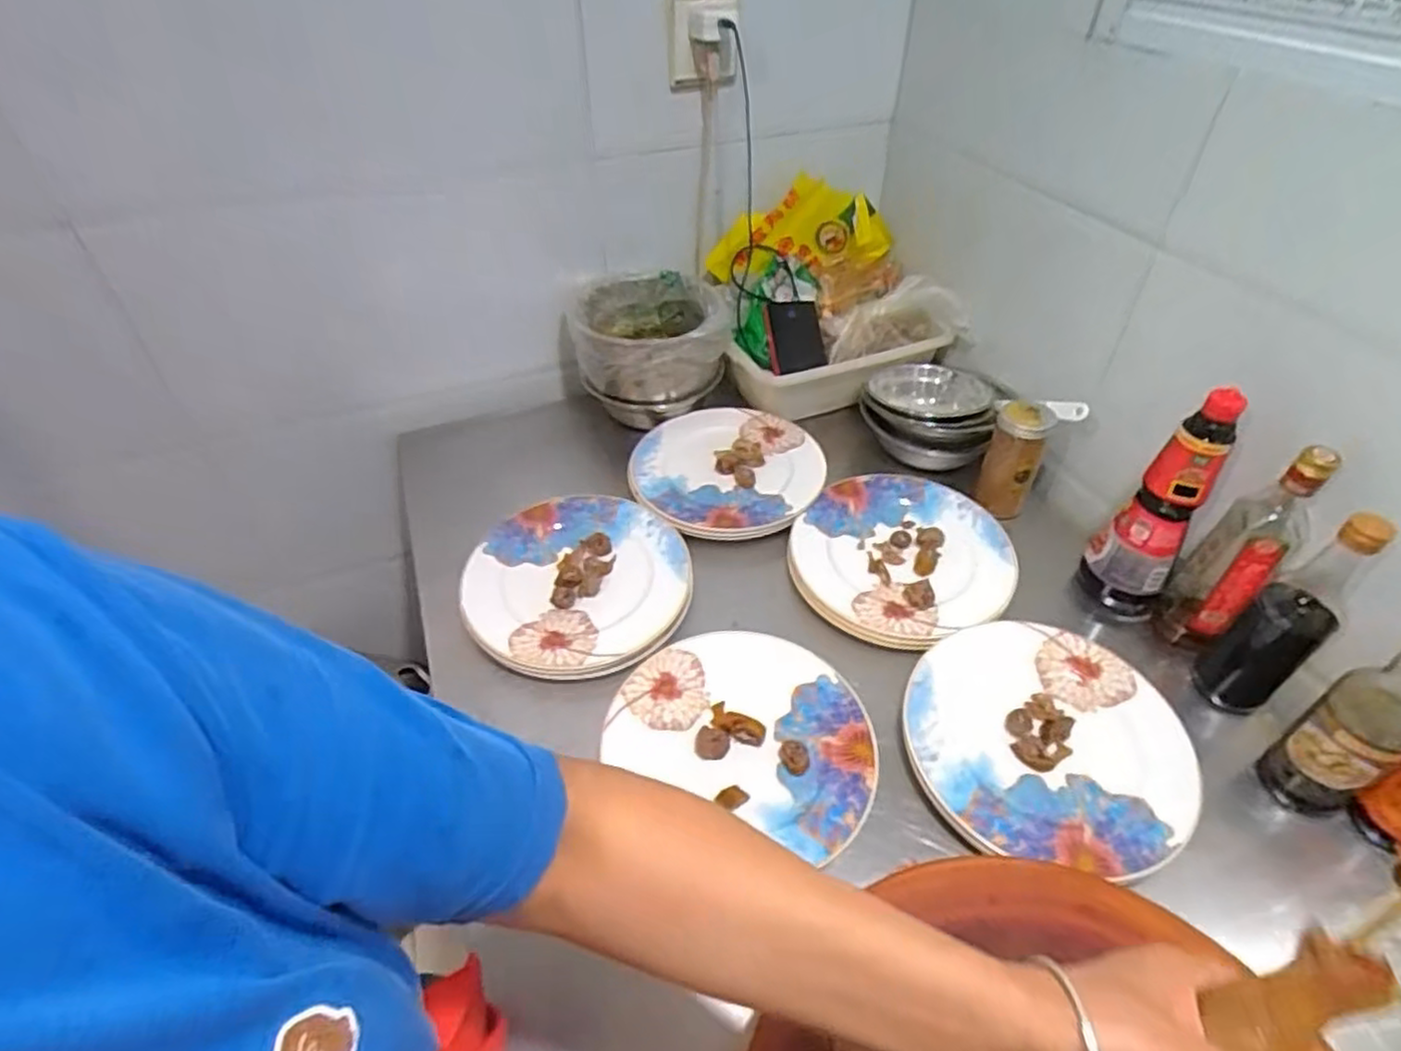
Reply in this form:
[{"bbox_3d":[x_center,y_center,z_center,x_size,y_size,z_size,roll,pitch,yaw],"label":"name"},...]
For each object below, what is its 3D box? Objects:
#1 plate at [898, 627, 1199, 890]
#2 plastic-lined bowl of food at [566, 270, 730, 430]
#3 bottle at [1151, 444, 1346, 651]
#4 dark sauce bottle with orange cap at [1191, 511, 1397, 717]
[{"bbox_3d":[0.326,0.196,0.683,0.244,0.018,0.247,0,44,0],"label":"plate"},{"bbox_3d":[-0.071,-0.260,1.067,0.212,0.142,0.205,0,44,0],"label":"plastic-lined bowl of food"},{"bbox_3d":[0.529,0.029,0.709,0.048,0.245,0.070,-33,52,-30],"label":"bottle"},{"bbox_3d":[0.549,0.082,0.672,0.058,0.246,0.064,-33,52,-30],"label":"dark sauce bottle with orange cap"}]

